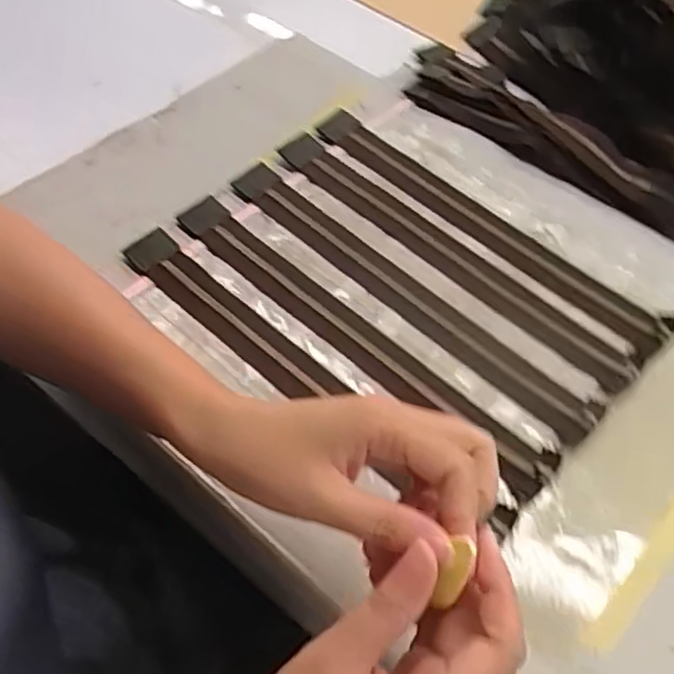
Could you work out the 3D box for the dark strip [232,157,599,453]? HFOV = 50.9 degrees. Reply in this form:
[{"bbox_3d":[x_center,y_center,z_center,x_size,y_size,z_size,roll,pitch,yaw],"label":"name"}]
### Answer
[{"bbox_3d":[0.045,-0.035,0.500,0.312,0.012,0.035,39,63,21],"label":"dark strip"}]

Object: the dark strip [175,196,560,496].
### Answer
[{"bbox_3d":[0.009,-0.004,0.478,0.310,0.013,0.034,37,62,20],"label":"dark strip"}]

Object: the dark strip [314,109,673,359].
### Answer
[{"bbox_3d":[0.108,-0.085,0.540,0.310,0.011,0.037,38,59,19],"label":"dark strip"}]

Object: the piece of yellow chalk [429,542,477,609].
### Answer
[{"bbox_3d":[0.046,0.098,0.285,0.010,0.008,0.030,19,101,12],"label":"piece of yellow chalk"}]

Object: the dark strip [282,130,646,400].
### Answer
[{"bbox_3d":[0.082,-0.062,0.524,0.305,0.012,0.036,38,63,19],"label":"dark strip"}]

